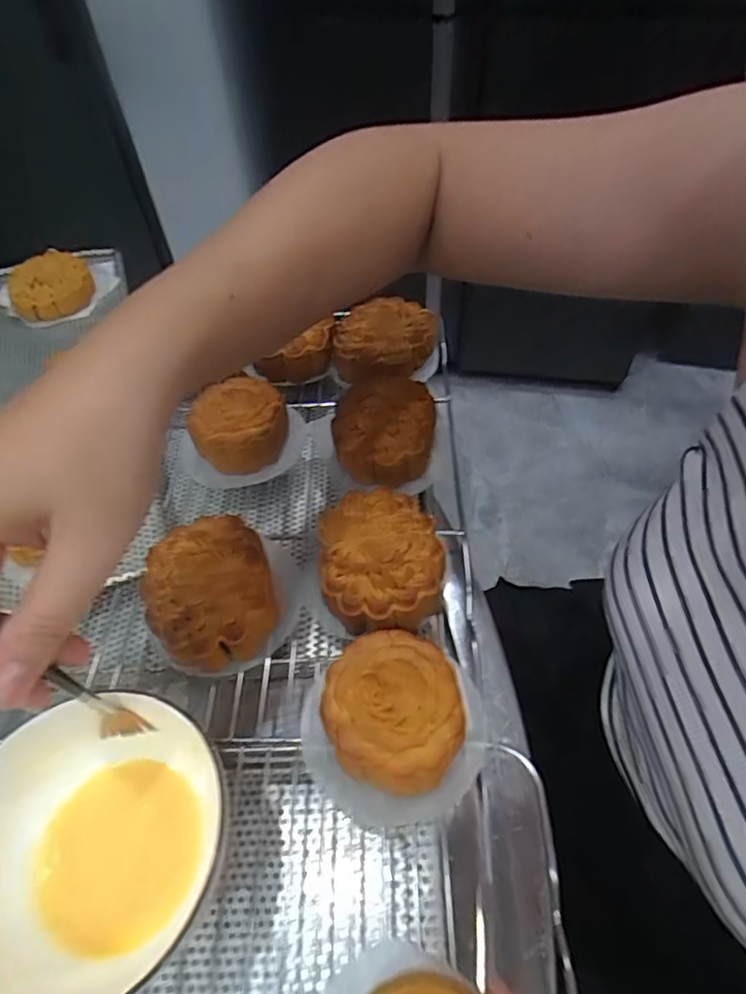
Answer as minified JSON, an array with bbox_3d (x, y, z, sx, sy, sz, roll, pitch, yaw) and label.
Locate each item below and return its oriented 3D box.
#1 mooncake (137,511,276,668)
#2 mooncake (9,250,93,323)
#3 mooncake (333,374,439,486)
[{"bbox_3d":[-0.095,0.056,0.338,0.069,0.035,0.082,-20,53,-12],"label":"mooncake"},{"bbox_3d":[-0.317,-0.207,0.568,0.079,0.034,0.089,-25,54,-15],"label":"mooncake"},{"bbox_3d":[0.009,-0.048,0.409,0.069,0.039,0.071,-2,51,2],"label":"mooncake"}]

